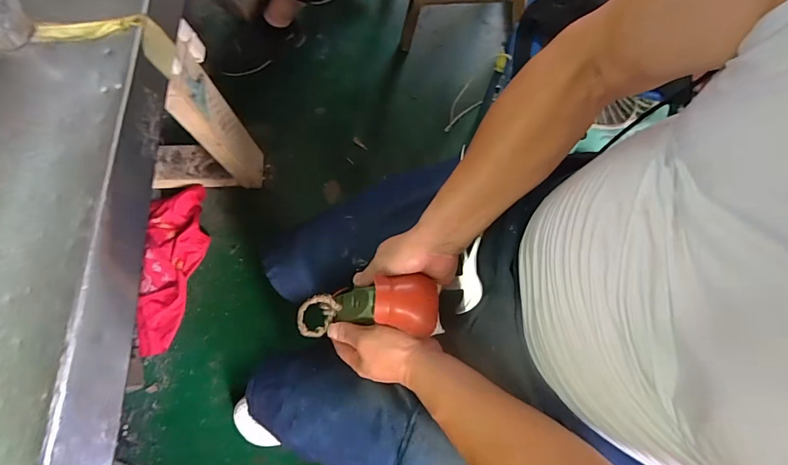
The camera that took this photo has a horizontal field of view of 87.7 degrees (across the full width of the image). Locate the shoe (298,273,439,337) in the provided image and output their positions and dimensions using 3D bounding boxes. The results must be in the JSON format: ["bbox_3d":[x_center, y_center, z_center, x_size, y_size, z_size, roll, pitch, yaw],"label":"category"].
[{"bbox_3d":[-0.025,0.084,0.461,0.147,0.073,0.059,-8,73,20],"label":"shoe"}]

